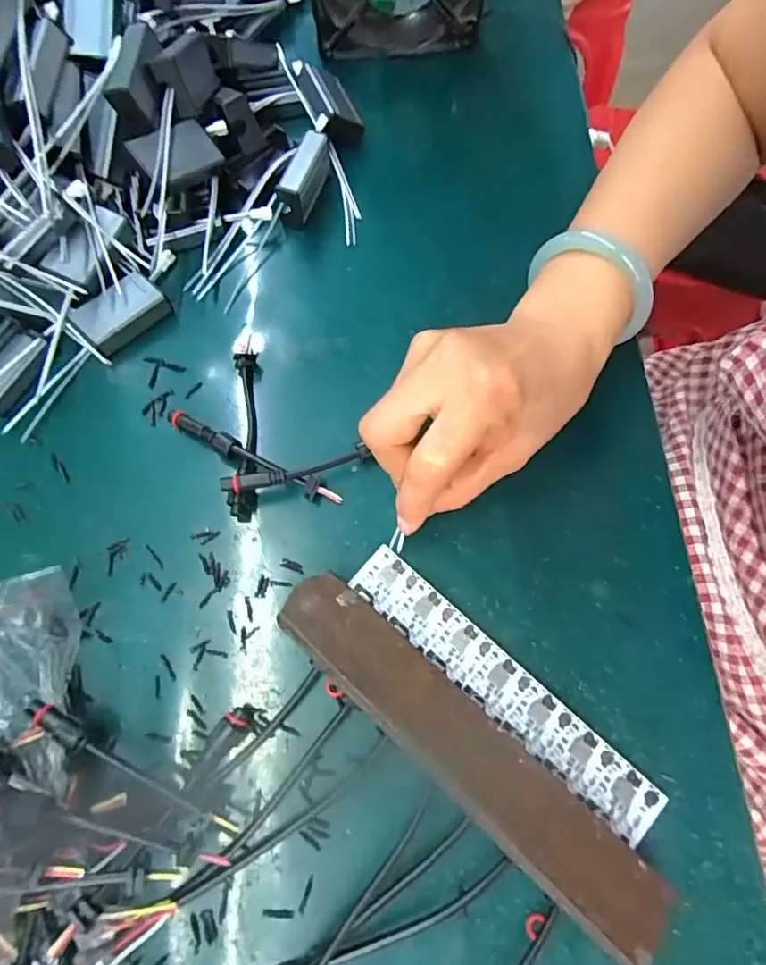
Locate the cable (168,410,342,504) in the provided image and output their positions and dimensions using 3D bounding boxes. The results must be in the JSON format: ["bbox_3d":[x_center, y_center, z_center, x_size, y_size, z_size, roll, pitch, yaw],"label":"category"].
[{"bbox_3d":[-0.072,-0.014,0.284,0.107,0.014,0.012,25,72,7],"label":"cable"}]

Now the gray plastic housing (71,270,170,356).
[{"bbox_3d":[-0.155,-0.100,0.306,0.048,0.016,0.032,-43,77,-15],"label":"gray plastic housing"}]

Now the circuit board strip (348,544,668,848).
[{"bbox_3d":[0.057,0.098,0.253,0.173,0.005,0.026,41,74,12],"label":"circuit board strip"}]

